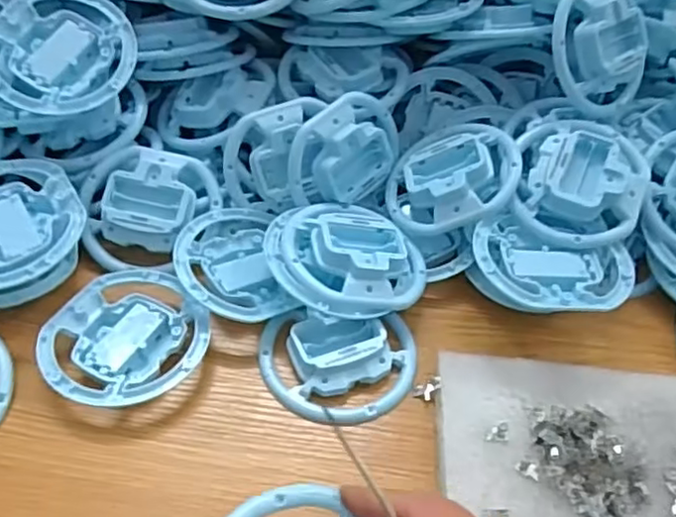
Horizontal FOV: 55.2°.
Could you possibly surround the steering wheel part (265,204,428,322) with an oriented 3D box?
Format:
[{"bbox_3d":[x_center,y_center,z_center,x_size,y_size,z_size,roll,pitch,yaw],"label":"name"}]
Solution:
[{"bbox_3d":[0.005,-0.005,0.451,0.101,0.032,0.099,3,48,-3],"label":"steering wheel part"}]

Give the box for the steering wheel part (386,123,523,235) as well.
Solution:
[{"bbox_3d":[0.086,-0.060,0.484,0.103,0.031,0.083,-28,62,6],"label":"steering wheel part"}]

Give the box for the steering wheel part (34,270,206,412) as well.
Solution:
[{"bbox_3d":[-0.137,0.053,0.420,0.097,0.020,0.101,-32,58,-29],"label":"steering wheel part"}]

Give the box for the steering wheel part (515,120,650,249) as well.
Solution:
[{"bbox_3d":[0.176,-0.056,0.467,0.091,0.041,0.102,10,81,7],"label":"steering wheel part"}]

